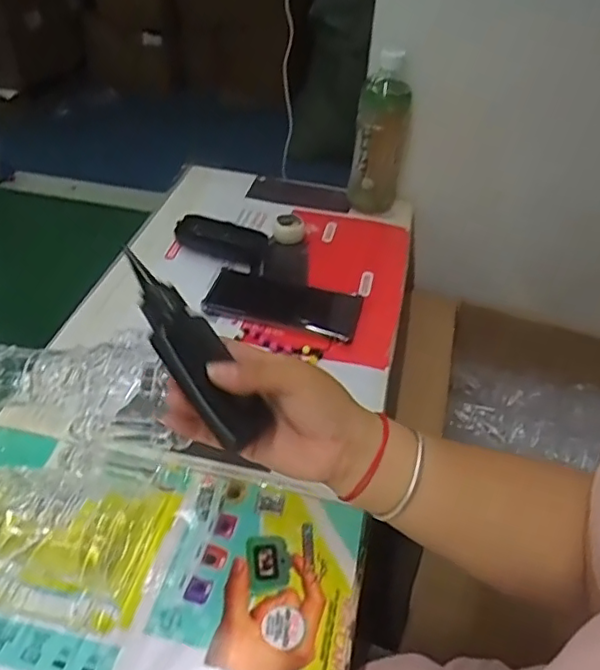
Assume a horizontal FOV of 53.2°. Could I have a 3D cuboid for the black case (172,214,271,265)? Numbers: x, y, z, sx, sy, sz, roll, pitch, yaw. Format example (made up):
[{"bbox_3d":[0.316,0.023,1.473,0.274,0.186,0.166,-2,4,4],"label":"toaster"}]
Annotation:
[{"bbox_3d":[-0.095,-0.115,0.726,0.111,0.024,0.047,14,42,10],"label":"black case"}]

